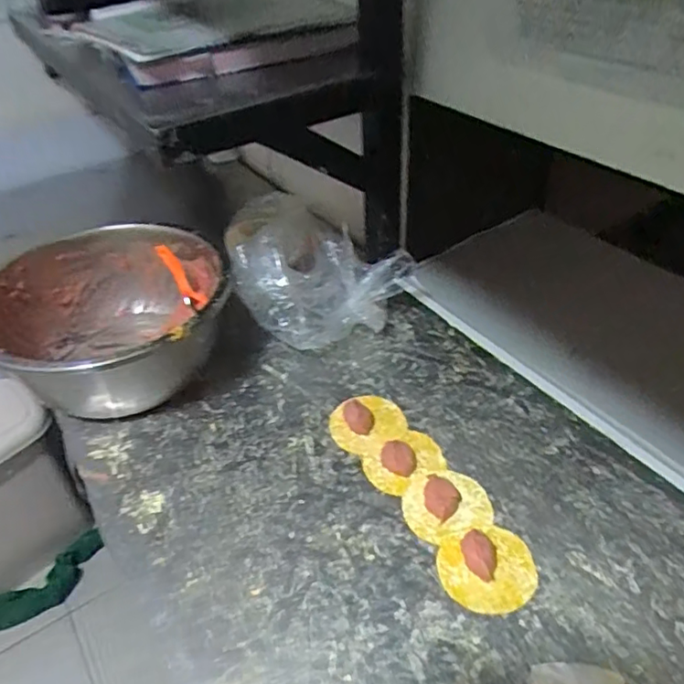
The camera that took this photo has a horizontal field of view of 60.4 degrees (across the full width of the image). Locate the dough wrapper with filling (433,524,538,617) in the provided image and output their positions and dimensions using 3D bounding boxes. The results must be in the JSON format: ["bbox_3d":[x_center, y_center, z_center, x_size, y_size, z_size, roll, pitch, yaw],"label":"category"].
[{"bbox_3d":[0.131,0.196,0.522,0.084,0.023,0.077,-18,44,-15],"label":"dough wrapper with filling"}]

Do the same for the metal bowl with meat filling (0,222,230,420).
[{"bbox_3d":[-0.289,-0.022,0.737,0.287,0.133,0.278,-2,42,2],"label":"metal bowl with meat filling"}]

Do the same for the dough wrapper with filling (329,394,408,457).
[{"bbox_3d":[0.028,0.088,0.666,0.081,0.018,0.082,-18,44,-15],"label":"dough wrapper with filling"}]

